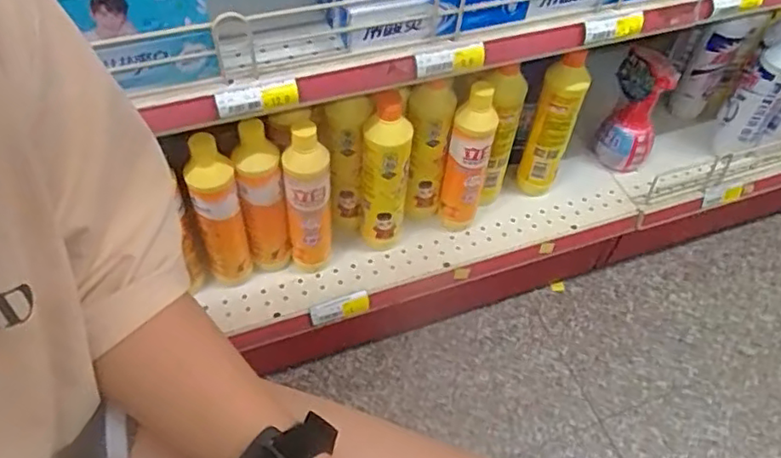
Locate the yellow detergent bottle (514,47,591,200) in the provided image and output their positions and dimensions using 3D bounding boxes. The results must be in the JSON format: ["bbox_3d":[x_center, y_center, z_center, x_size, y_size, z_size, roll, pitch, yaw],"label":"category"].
[{"bbox_3d":[0.225,-0.140,0.862,0.055,0.247,0.047,24,54,13],"label":"yellow detergent bottle"}]

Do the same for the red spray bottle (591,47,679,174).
[{"bbox_3d":[0.374,-0.177,0.946,0.070,0.170,0.087,9,52,2],"label":"red spray bottle"}]

